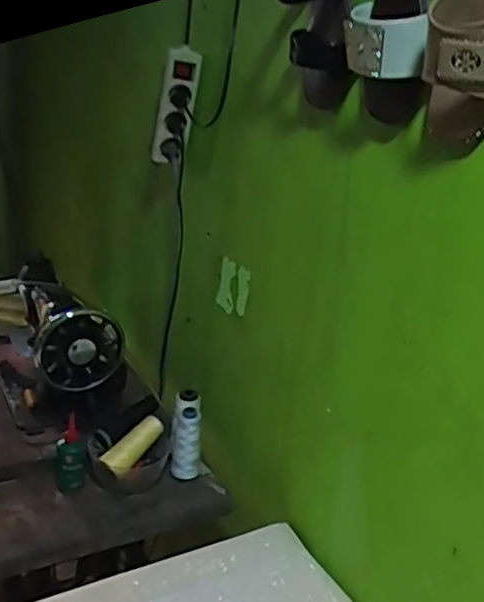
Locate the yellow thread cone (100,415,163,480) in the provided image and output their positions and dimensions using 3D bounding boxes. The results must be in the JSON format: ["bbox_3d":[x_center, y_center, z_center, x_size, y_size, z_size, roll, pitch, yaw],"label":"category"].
[{"bbox_3d":[-0.162,0.220,0.971,0.041,0.039,0.116,19,43,31],"label":"yellow thread cone"}]

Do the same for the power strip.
[{"bbox_3d":[-0.105,-0.300,1.002,0.053,0.214,0.050,-2,45,-22],"label":"power strip"}]

